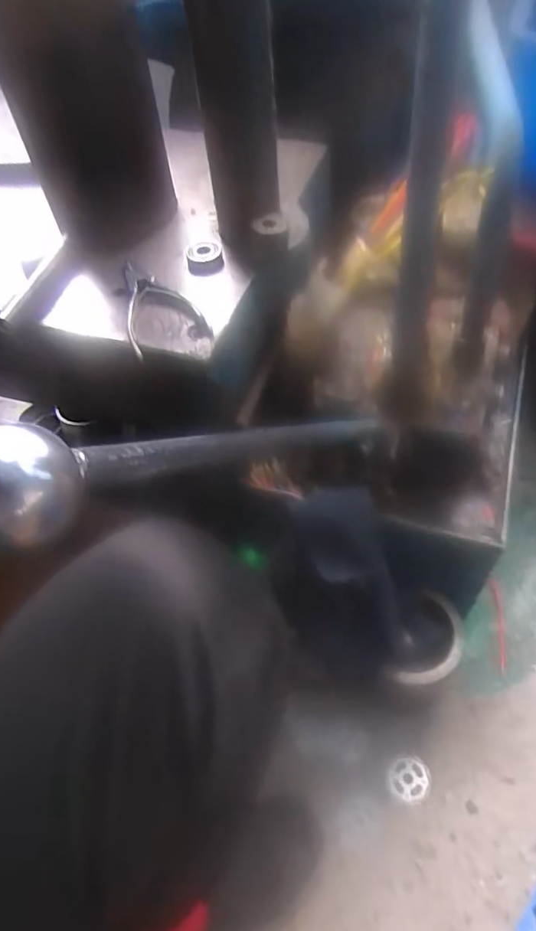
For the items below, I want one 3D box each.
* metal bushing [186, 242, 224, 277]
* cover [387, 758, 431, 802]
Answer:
[{"bbox_3d":[-0.059,-0.195,0.534,0.033,0.019,0.031,-9,53,-1],"label":"metal bushing"},{"bbox_3d":[0.165,0.366,0.661,0.048,0.009,0.045,-2,54,4],"label":"cover"}]

